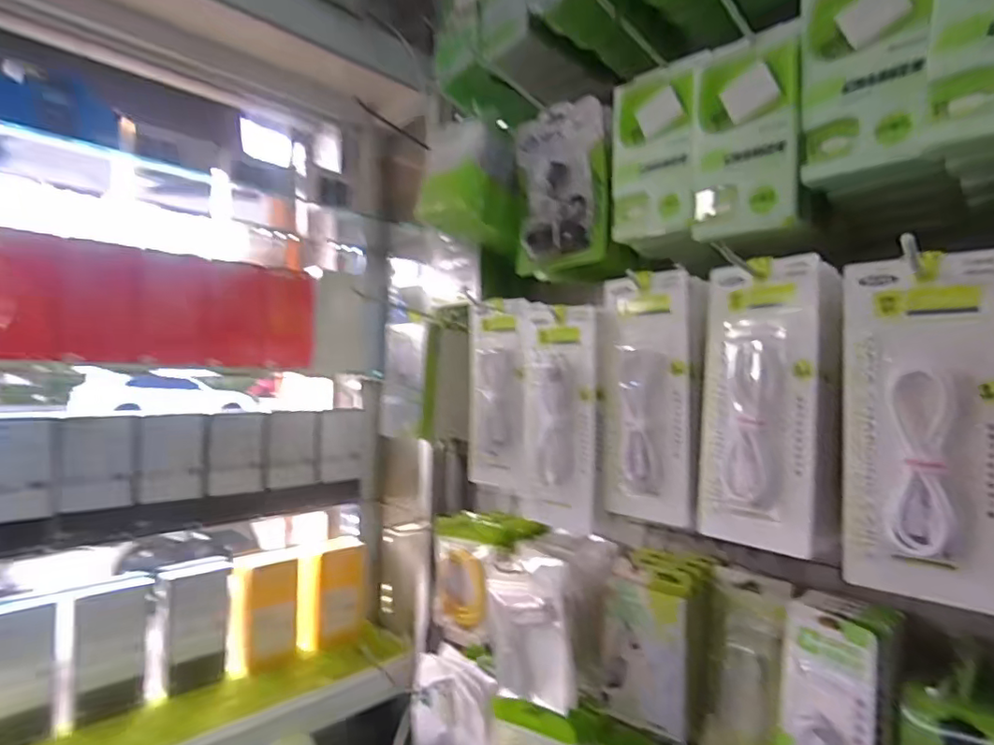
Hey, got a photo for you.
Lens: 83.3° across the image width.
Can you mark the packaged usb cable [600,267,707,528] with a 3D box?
[{"bbox_3d":[0.129,0.019,0.476,0.091,0.208,0.024,-1,-2,38],"label":"packaged usb cable"}]

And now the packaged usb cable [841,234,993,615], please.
[{"bbox_3d":[0.258,0.031,0.339,0.025,0.207,0.085,3,-3,-44],"label":"packaged usb cable"}]

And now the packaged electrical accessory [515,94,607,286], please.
[{"bbox_3d":[0.067,-0.211,0.633,0.118,0.182,0.027,-3,-3,39],"label":"packaged electrical accessory"}]

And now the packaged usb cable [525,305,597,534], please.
[{"bbox_3d":[0.055,0.043,0.523,0.082,0.204,0.027,-4,-4,41],"label":"packaged usb cable"}]

